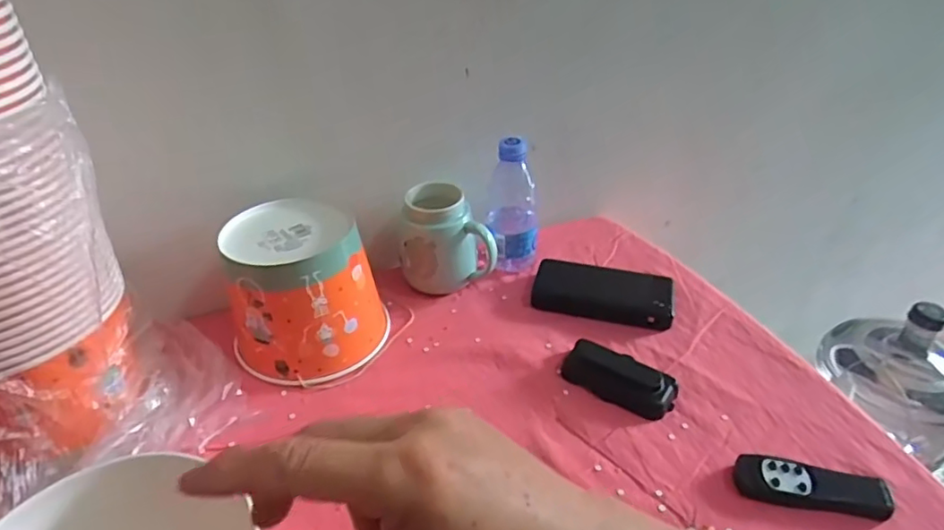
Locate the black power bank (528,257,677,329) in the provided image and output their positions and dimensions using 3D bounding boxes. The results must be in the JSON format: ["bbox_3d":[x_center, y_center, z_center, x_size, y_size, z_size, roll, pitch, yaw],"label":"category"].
[{"bbox_3d":[0.147,0.031,0.667,0.153,0.030,0.065,10,38,13],"label":"black power bank"}]

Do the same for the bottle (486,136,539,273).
[{"bbox_3d":[0.051,-0.075,0.713,0.063,0.155,0.070,4,37,5],"label":"bottle"}]

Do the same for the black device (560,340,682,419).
[{"bbox_3d":[0.142,0.108,0.575,0.106,0.022,0.048,24,43,28],"label":"black device"}]

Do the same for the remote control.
[{"bbox_3d":[0.275,0.180,0.479,0.113,0.016,0.041,8,38,10],"label":"remote control"}]

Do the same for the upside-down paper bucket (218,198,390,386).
[{"bbox_3d":[-0.170,0.023,0.605,0.153,0.132,0.140,-8,38,-11],"label":"upside-down paper bucket"}]

